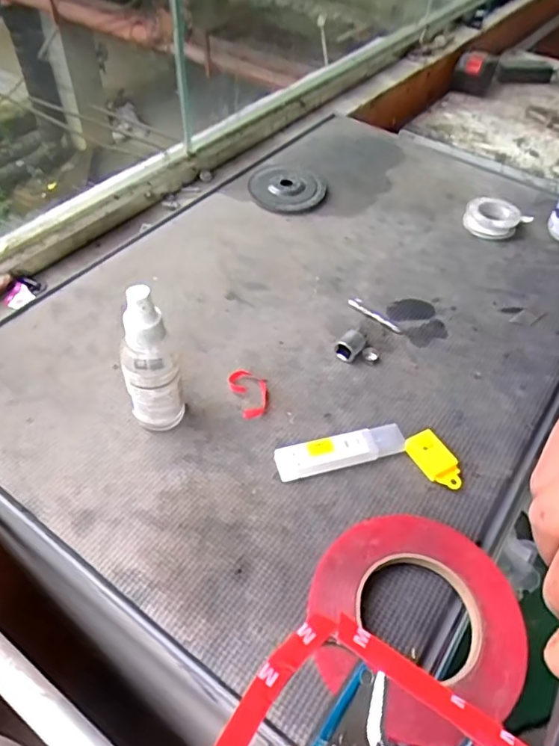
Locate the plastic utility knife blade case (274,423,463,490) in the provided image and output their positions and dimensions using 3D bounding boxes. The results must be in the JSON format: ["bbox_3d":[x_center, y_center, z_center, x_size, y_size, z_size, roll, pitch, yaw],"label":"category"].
[{"bbox_3d":[0.069,0.064,0.438,0.140,0.015,0.049,3,49,-1],"label":"plastic utility knife blade case"}]

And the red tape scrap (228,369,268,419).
[{"bbox_3d":[-0.024,0.016,0.476,0.031,0.006,0.052,-15,54,-16],"label":"red tape scrap"}]

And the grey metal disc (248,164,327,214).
[{"bbox_3d":[0.010,-0.229,0.684,0.091,0.015,0.081,8,49,3],"label":"grey metal disc"}]

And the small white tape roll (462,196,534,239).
[{"bbox_3d":[0.260,-0.187,0.661,0.064,0.025,0.072,32,54,23],"label":"small white tape roll"}]

